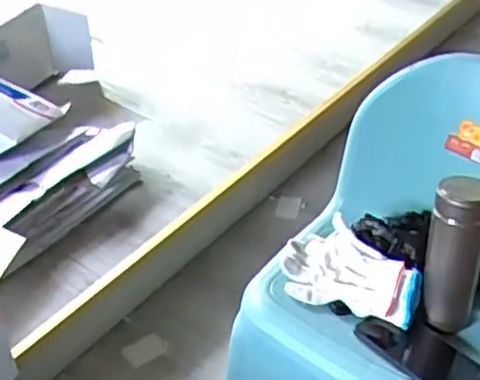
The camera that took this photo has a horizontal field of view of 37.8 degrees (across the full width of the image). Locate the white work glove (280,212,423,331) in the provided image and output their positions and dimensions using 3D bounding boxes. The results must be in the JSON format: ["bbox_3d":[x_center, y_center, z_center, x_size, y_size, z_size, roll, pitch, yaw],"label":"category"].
[{"bbox_3d":[0.143,0.099,0.905,0.181,0.114,0.050,13,-4,24],"label":"white work glove"}]

